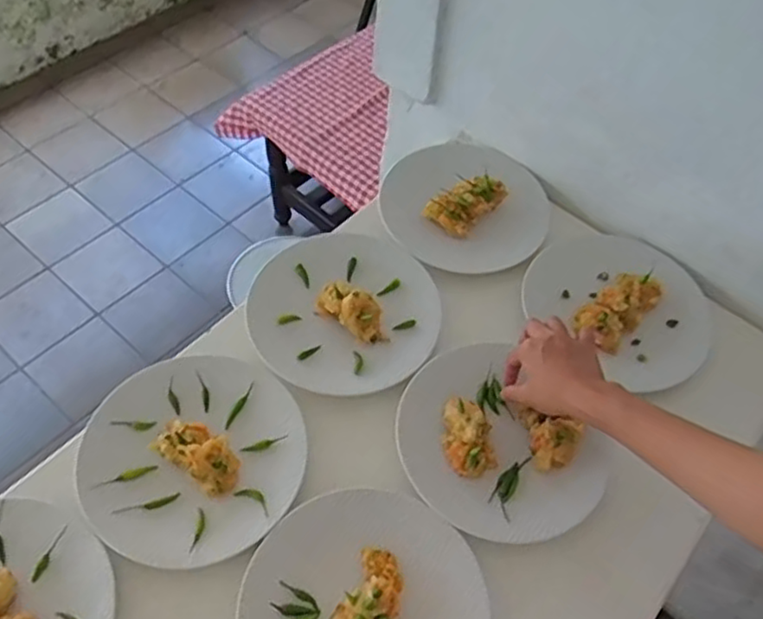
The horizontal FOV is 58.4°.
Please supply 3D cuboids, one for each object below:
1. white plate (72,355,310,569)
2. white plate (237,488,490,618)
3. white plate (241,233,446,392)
[{"bbox_3d":[-0.170,0.131,0.623,0.189,0.024,0.194,2,55,-3],"label":"white plate"},{"bbox_3d":[-0.013,0.253,0.565,0.195,0.036,0.192,2,55,-3],"label":"white plate"},{"bbox_3d":[-0.040,-0.005,0.724,0.195,0.032,0.195,2,55,-3],"label":"white plate"}]

